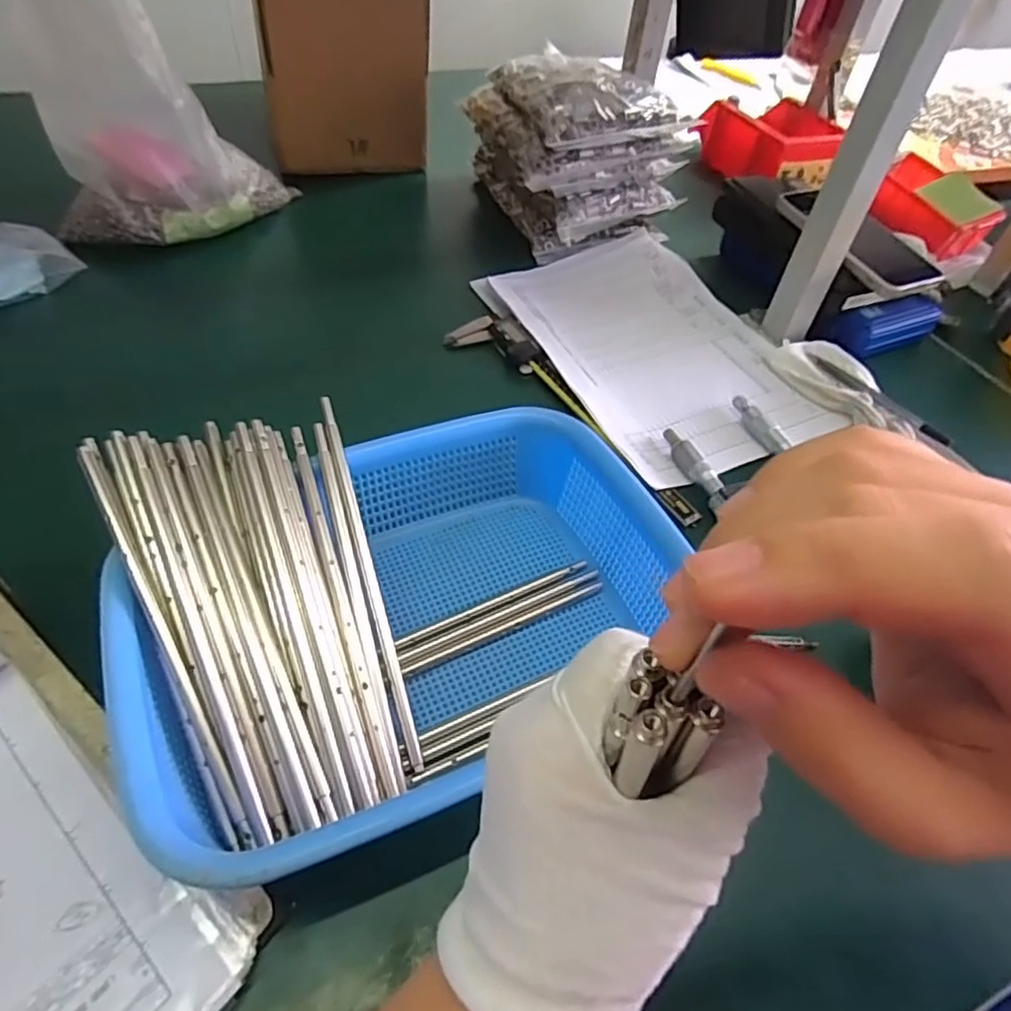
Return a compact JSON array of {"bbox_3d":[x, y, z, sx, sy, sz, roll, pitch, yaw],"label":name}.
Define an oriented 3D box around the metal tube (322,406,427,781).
[{"bbox_3d":[-0.077,0.036,0.362,0.007,0.004,0.215,-14,72,-15],"label":"metal tube"}]

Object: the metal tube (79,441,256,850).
[{"bbox_3d":[-0.167,0.061,0.315,0.007,0.006,0.214,-25,78,-22],"label":"metal tube"}]

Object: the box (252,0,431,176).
[{"bbox_3d":[-0.200,-0.551,0.780,0.175,0.183,0.237,-9,53,-12],"label":"box"}]

